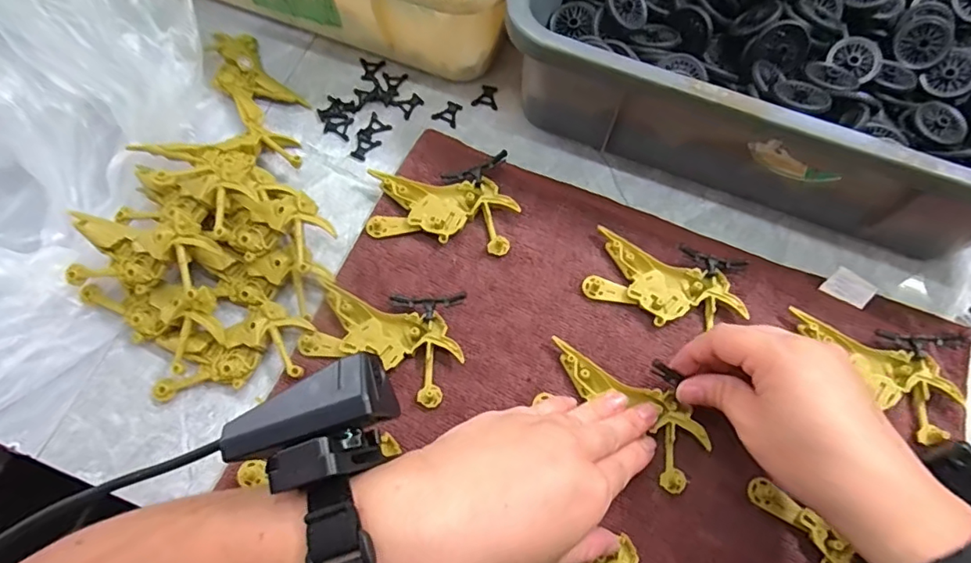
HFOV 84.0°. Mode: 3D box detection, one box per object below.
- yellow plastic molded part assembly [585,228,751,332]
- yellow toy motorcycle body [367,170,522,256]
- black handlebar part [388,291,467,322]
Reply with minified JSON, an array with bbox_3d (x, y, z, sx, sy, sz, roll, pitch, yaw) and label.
[{"bbox_3d":[0.117,0.005,0.360,0.101,0.012,0.046,23,70,9],"label":"yellow plastic molded part assembly"},{"bbox_3d":[-0.030,-0.048,0.379,0.098,0.013,0.050,8,68,3],"label":"yellow toy motorcycle body"},{"bbox_3d":[-0.037,0.016,0.344,0.049,0.006,0.017,0,68,0],"label":"black handlebar part"}]

